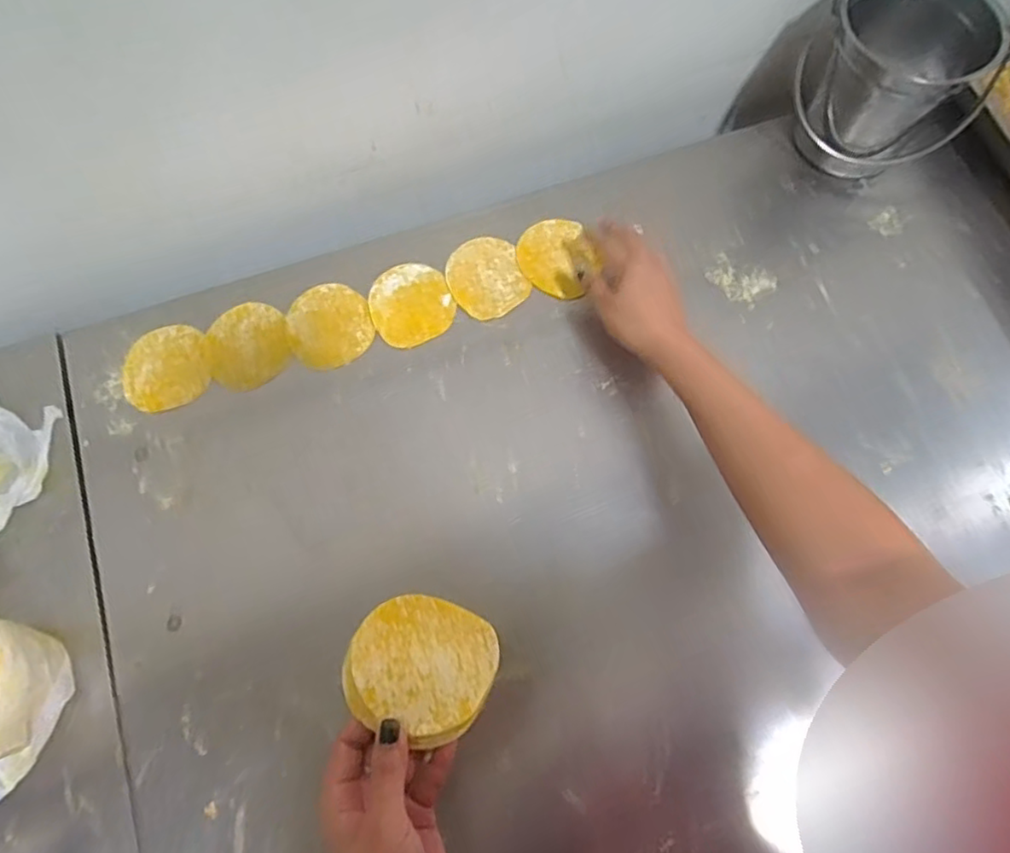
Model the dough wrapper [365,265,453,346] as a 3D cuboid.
[{"bbox_3d":[-0.087,-0.116,0.593,0.074,0.004,0.080,-21,74,-7],"label":"dough wrapper"}]

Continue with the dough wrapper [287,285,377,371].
[{"bbox_3d":[-0.162,-0.093,0.586,0.075,0.006,0.079,0,73,0],"label":"dough wrapper"}]

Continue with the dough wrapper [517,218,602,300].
[{"bbox_3d":[0.051,-0.161,0.603,0.072,0.007,0.083,-37,76,-11],"label":"dough wrapper"}]

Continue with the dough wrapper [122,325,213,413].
[{"bbox_3d":[-0.305,-0.053,0.572,0.075,0.004,0.079,-15,73,-5],"label":"dough wrapper"}]

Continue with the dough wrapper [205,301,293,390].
[{"bbox_3d":[-0.234,-0.075,0.580,0.073,0.004,0.081,-20,74,-6],"label":"dough wrapper"}]

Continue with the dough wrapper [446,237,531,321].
[{"bbox_3d":[-0.017,-0.142,0.601,0.069,0.004,0.083,-21,74,-6],"label":"dough wrapper"}]

